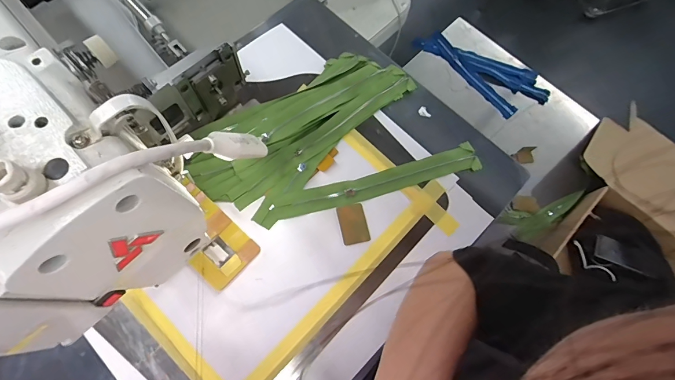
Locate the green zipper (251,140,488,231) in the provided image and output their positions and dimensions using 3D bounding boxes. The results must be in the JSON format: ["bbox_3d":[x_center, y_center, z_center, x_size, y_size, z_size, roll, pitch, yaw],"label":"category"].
[{"bbox_3d":[0.044,-0.010,0.479,0.311,0.013,0.039,-16,68,-6],"label":"green zipper"}]

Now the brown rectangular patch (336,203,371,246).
[{"bbox_3d":[0.021,0.044,0.461,0.035,0.004,0.052,-12,73,-8],"label":"brown rectangular patch"}]

